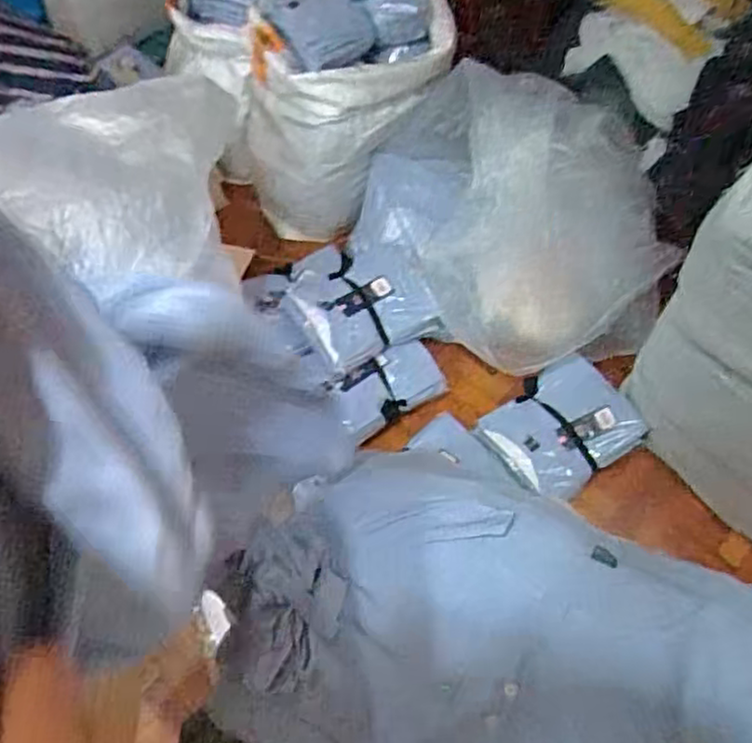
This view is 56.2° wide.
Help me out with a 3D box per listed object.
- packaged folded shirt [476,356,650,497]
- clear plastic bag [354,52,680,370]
[{"bbox_3d":[0.349,0.104,1.329,0.259,0.053,0.222,-33,65,-16],"label":"packaged folded shirt"},{"bbox_3d":[0.243,-0.289,1.363,0.553,0.343,0.454,0,60,1],"label":"clear plastic bag"}]

